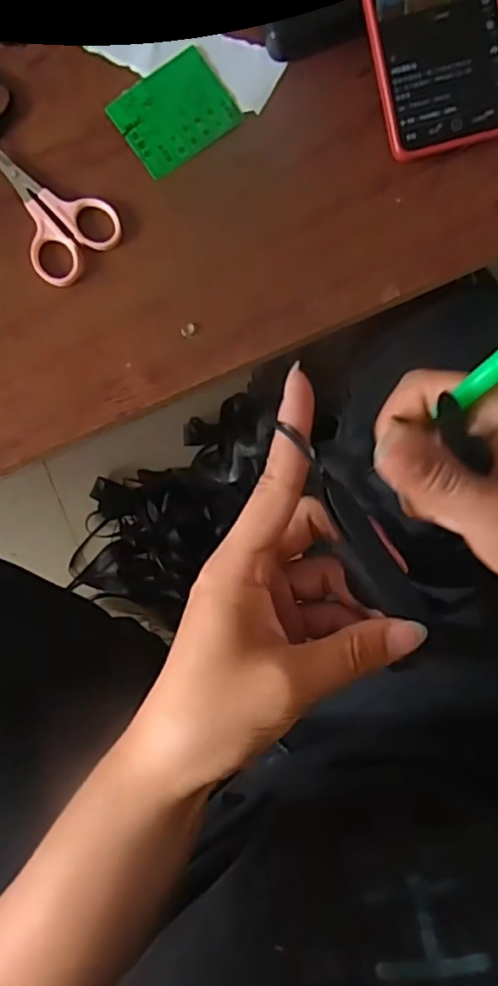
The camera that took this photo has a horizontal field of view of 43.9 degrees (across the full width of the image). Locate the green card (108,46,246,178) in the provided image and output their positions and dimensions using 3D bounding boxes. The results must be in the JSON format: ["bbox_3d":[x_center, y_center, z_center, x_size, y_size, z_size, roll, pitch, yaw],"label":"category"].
[{"bbox_3d":[-0.048,-0.247,0.400,0.070,0.005,0.060,-35,85,1],"label":"green card"}]

